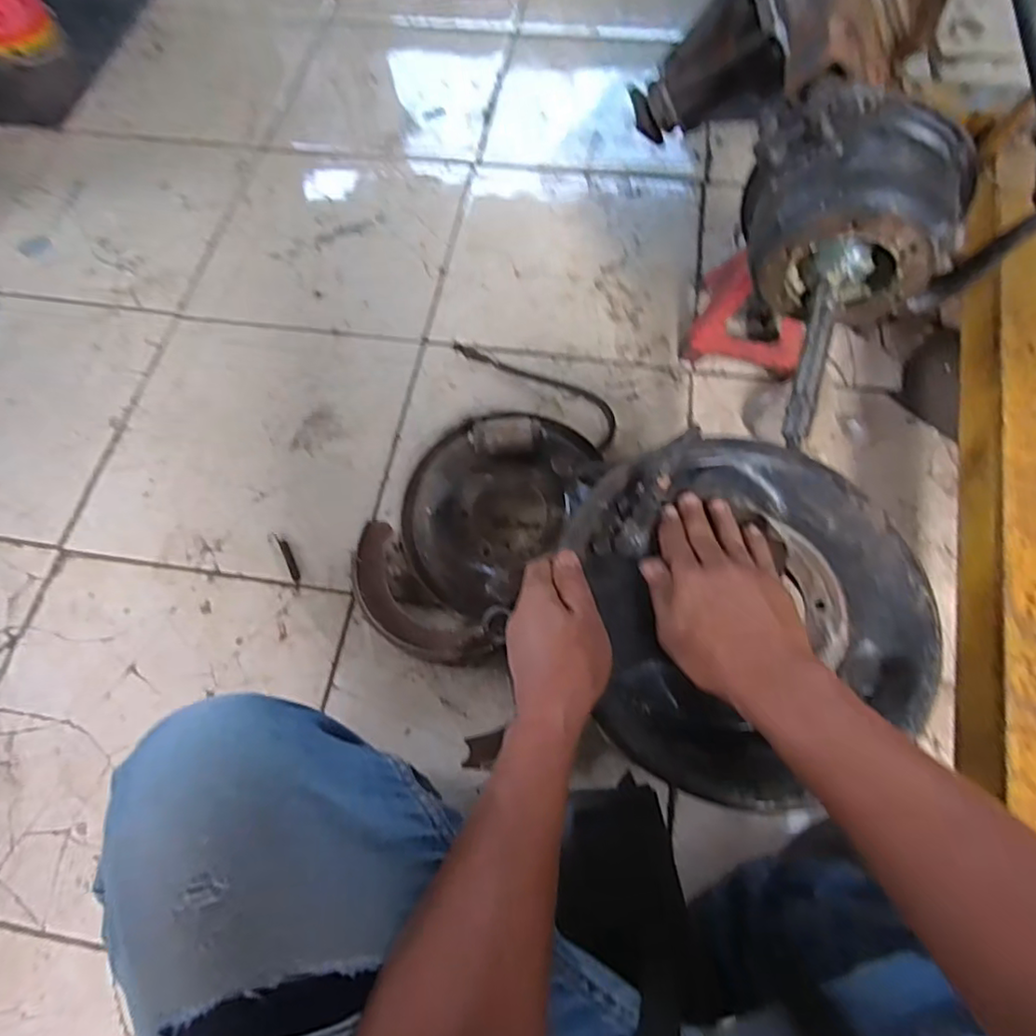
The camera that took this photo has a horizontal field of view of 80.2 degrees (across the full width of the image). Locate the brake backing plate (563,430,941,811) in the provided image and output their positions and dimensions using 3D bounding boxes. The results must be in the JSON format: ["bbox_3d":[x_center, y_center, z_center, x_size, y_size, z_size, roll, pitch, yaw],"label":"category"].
[{"bbox_3d":[0.174,0.059,0.447,0.246,0.060,0.256,0,67,0],"label":"brake backing plate"}]

